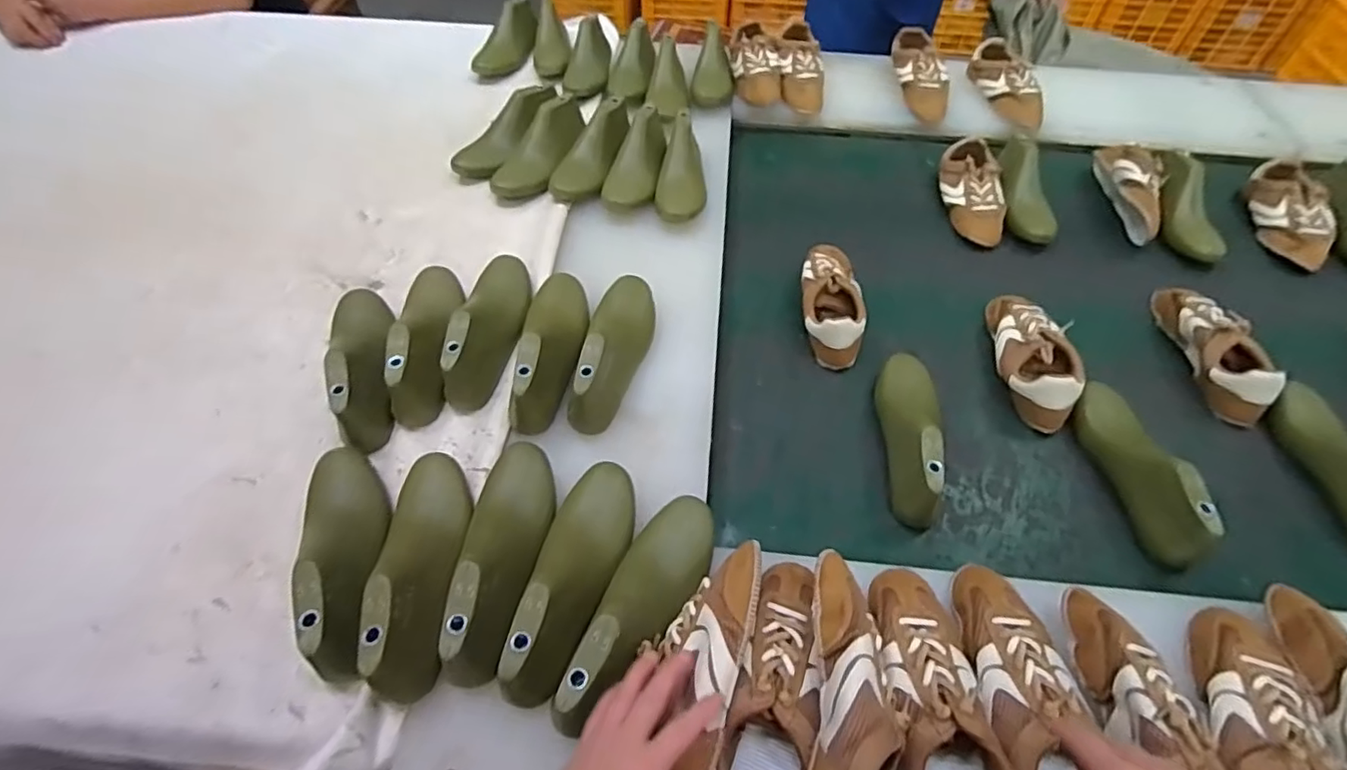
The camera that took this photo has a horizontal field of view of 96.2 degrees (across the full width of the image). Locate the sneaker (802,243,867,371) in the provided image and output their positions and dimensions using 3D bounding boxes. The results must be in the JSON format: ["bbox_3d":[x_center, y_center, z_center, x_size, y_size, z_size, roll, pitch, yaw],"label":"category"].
[{"bbox_3d":[0.220,-0.124,0.840,0.084,0.068,0.212,7,54,5],"label":"sneaker"}]

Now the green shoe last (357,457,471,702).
[{"bbox_3d":[-0.229,0.152,0.551,0.071,0.069,0.230,-7,54,-5],"label":"green shoe last"}]

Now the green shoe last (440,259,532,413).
[{"bbox_3d":[-0.223,-0.086,0.734,0.073,0.081,0.228,1,53,1],"label":"green shoe last"}]

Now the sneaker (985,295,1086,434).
[{"bbox_3d":[0.464,-0.044,0.784,0.085,0.073,0.210,6,54,4],"label":"sneaker"}]

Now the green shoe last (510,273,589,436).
[{"bbox_3d":[-0.143,-0.058,0.708,0.073,0.079,0.231,0,53,0],"label":"green shoe last"}]

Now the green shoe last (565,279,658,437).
[{"bbox_3d":[-0.068,-0.052,0.710,0.073,0.088,0.227,6,54,4],"label":"green shoe last"}]

